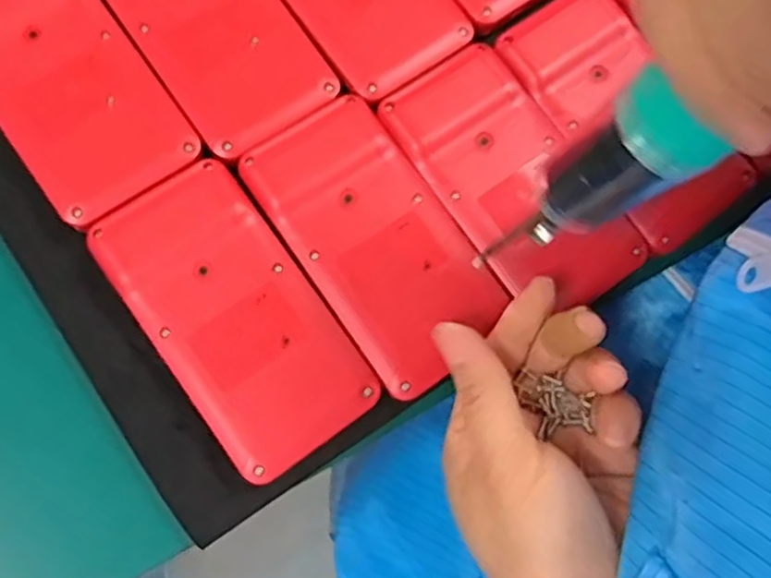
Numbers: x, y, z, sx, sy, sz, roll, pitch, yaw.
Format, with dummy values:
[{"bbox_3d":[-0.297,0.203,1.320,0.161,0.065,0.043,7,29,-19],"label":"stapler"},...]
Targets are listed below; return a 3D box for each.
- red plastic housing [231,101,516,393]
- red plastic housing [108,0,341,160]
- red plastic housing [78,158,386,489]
[{"bbox_3d":[-0.004,-0.021,0.283,0.062,0.015,0.115,-34,82,-12],"label":"red plastic housing"},{"bbox_3d":[-0.076,-0.117,0.297,0.061,0.014,0.118,-34,82,-12],"label":"red plastic housing"},{"bbox_3d":[-0.059,0.010,0.271,0.061,0.018,0.117,-35,82,-12],"label":"red plastic housing"}]

